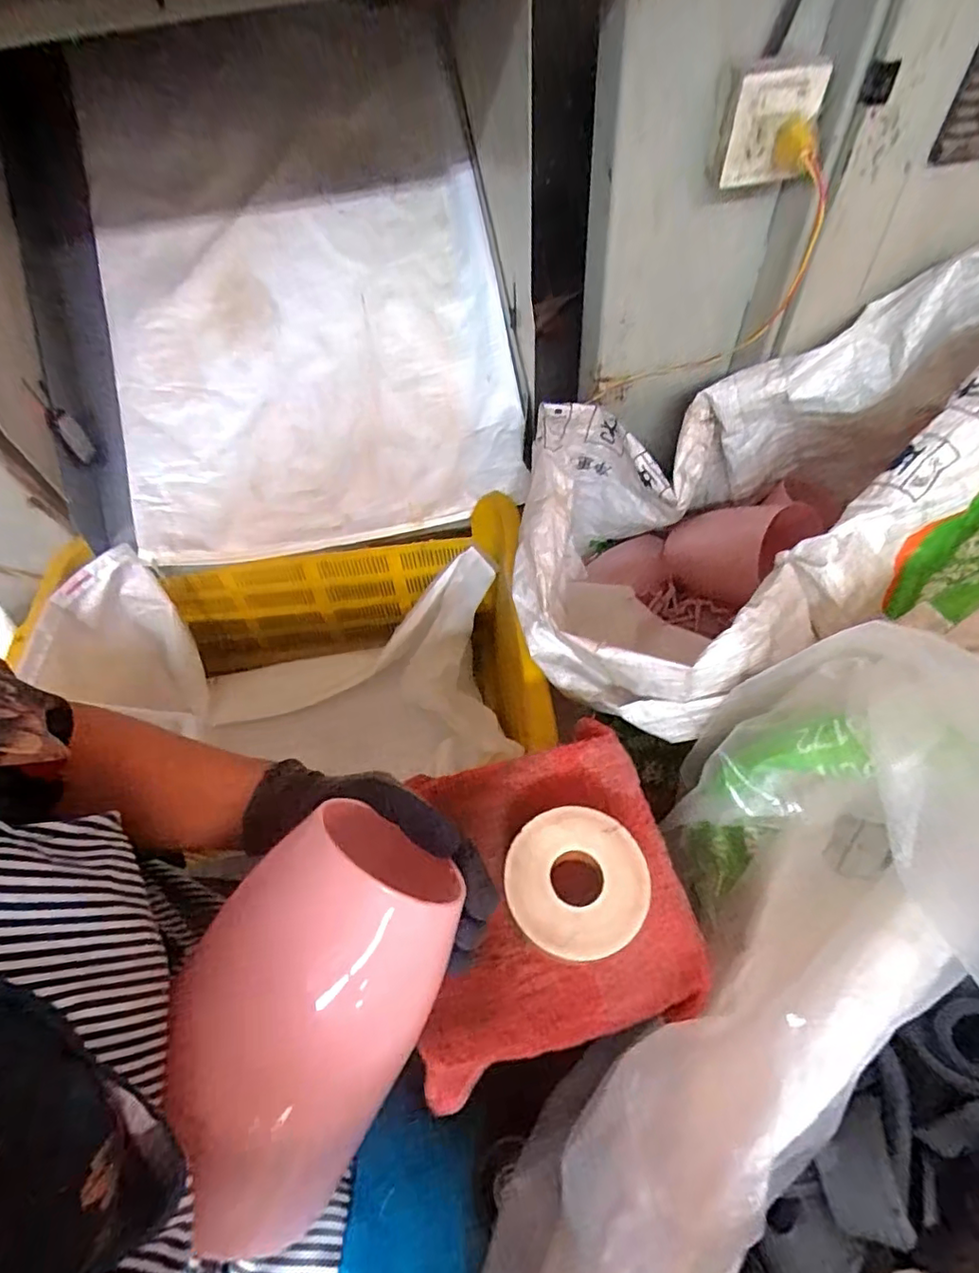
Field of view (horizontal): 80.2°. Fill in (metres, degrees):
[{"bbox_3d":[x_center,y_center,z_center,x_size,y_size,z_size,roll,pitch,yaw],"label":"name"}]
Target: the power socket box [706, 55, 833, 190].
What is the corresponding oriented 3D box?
[{"bbox_3d":[0.264,-0.490,0.564,0.083,0.094,0.062,-9,57,-1],"label":"power socket box"}]

